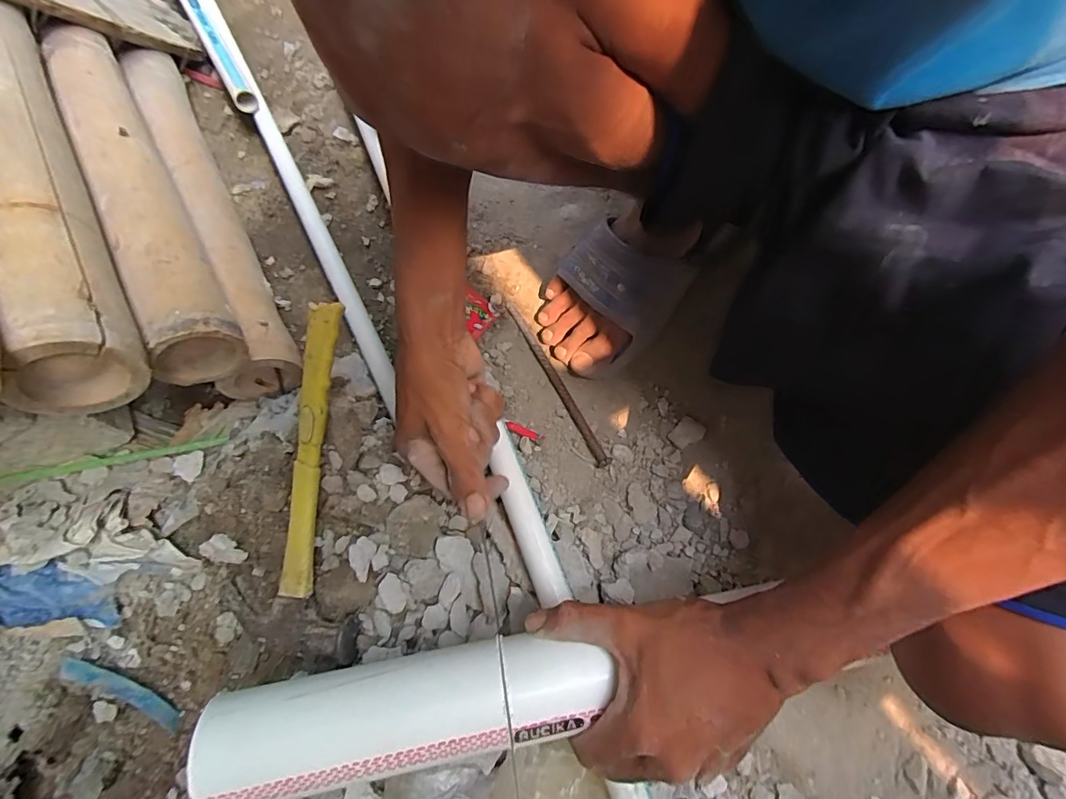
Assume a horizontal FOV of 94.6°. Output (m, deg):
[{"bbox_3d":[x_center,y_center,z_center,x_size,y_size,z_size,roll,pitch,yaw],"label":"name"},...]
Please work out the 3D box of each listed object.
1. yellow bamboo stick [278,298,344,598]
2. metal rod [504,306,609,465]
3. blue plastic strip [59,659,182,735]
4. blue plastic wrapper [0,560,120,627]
[{"bbox_3d":[-0.176,0.037,0.389,0.022,0.010,0.229,5,87,3],"label":"yellow bamboo stick"},{"bbox_3d":[0.021,-0.021,0.480,0.010,0.010,0.195,-26,69,-9],"label":"metal rod"},{"bbox_3d":[-0.313,0.223,0.376,0.095,0.013,0.018,37,71,-11],"label":"blue plastic strip"},{"bbox_3d":[-0.393,0.149,0.366,0.140,0.021,0.045,4,66,-22],"label":"blue plastic wrapper"}]

